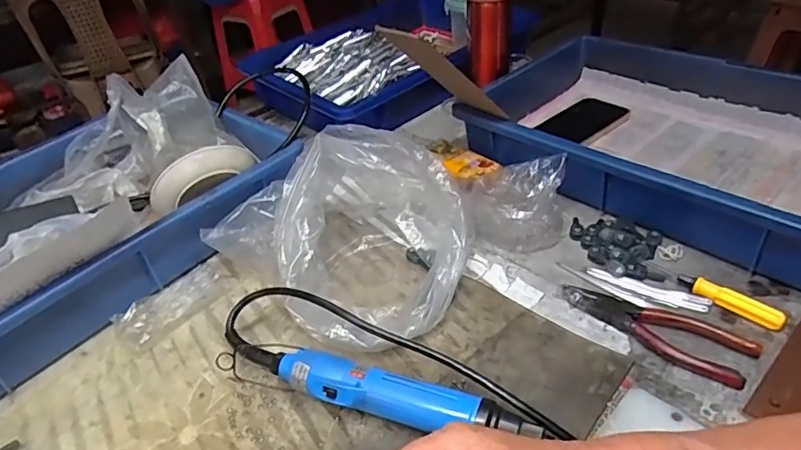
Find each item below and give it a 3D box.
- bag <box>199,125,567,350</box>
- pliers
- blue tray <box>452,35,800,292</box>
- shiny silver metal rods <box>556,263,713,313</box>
[{"bbox_3d":[-0.011,-0.023,0.541,0.256,0.114,0.289,28,48,36],"label":"bag"},{"bbox_3d":[0.210,0.084,0.448,0.152,0.018,0.050,24,46,33],"label":"pliers"},{"bbox_3d":[0.298,-0.103,0.620,0.279,0.100,0.455,-31,43,-27],"label":"blue tray"},{"bbox_3d":[0.211,0.056,0.487,0.128,0.009,0.025,17,42,27],"label":"shiny silver metal rods"}]

